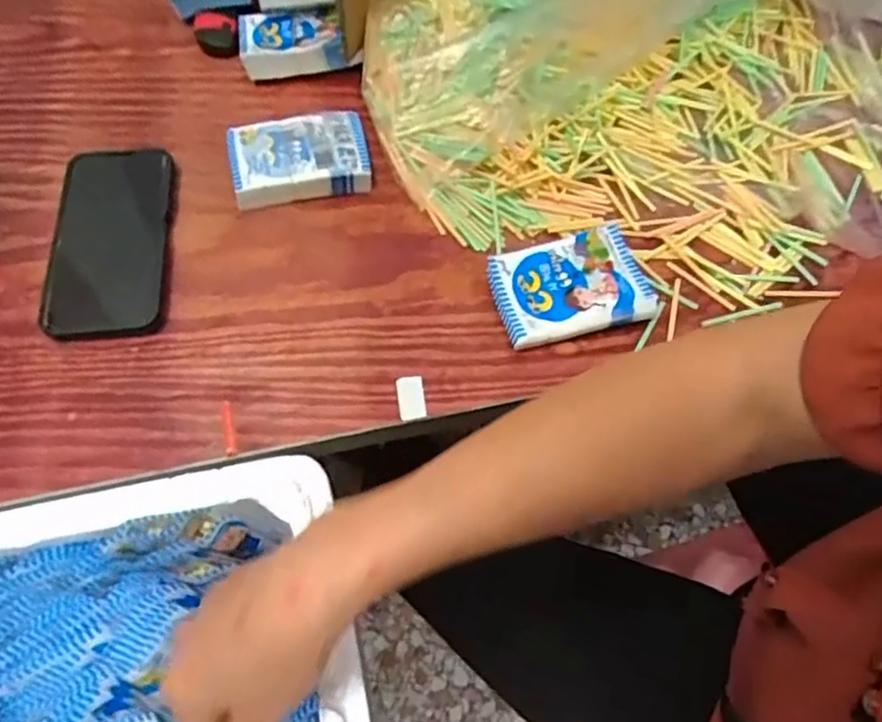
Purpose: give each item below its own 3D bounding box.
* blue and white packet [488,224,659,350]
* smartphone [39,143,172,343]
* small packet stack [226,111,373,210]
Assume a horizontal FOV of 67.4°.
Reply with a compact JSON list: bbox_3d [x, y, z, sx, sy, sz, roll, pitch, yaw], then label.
[{"bbox_3d":[0.095,-0.054,0.476,0.109,0.021,0.073,-13,62,-9],"label":"blue and white packet"},{"bbox_3d":[-0.244,-0.088,0.488,0.082,0.016,0.157,-4,66,-3],"label":"smartphone"},{"bbox_3d":[-0.112,-0.160,0.522,0.104,0.028,0.068,-13,62,-9],"label":"small packet stack"}]

